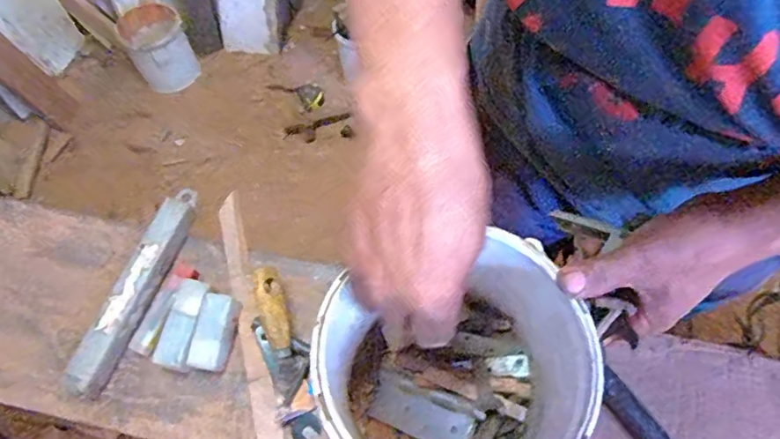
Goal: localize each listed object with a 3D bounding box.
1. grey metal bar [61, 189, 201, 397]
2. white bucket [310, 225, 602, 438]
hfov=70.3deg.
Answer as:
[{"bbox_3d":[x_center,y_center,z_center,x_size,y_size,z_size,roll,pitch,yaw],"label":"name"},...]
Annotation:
[{"bbox_3d":[-0.253,0.066,0.558,0.034,0.032,0.216,18,64,12],"label":"grey metal bar"},{"bbox_3d":[0.045,0.129,0.425,0.176,0.175,0.169,-1,62,2],"label":"white bucket"}]

